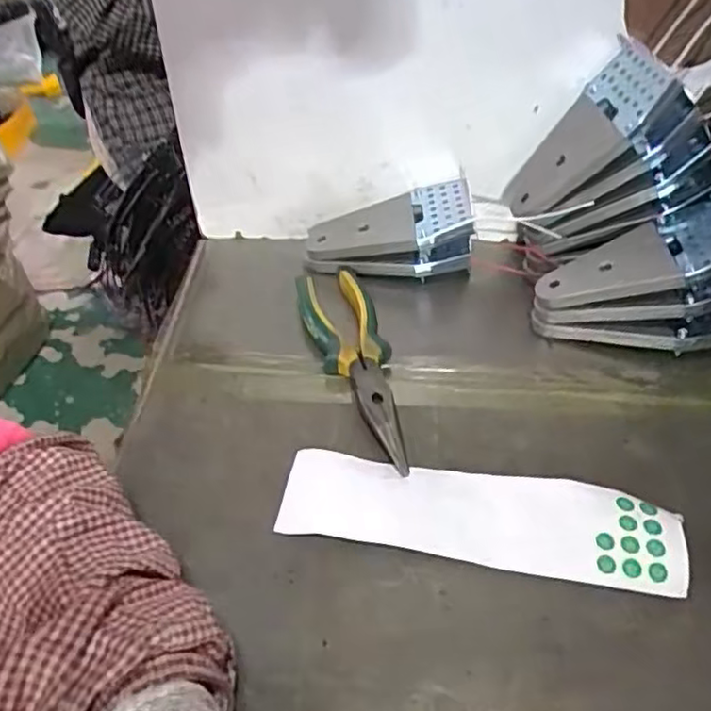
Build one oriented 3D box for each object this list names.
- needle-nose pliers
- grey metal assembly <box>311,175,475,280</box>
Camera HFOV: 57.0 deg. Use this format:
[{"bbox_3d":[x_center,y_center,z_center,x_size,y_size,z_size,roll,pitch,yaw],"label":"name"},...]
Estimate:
[{"bbox_3d":[-0.004,0.000,0.462,0.055,0.020,0.195,-7,45,-7],"label":"needle-nose pliers"},{"bbox_3d":[0.028,-0.106,0.544,0.140,0.067,0.069,11,45,12],"label":"grey metal assembly"}]

